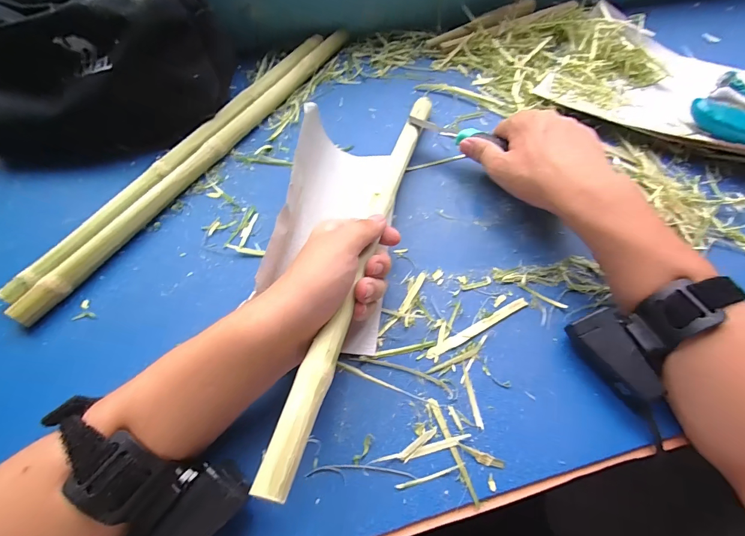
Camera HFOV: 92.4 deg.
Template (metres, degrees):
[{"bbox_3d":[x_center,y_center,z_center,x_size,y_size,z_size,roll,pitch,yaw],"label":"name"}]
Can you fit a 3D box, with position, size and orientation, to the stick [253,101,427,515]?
[{"bbox_3d":[0.002,-0.038,0.306,0.023,0.013,0.413,14,55,7],"label":"stick"}]

